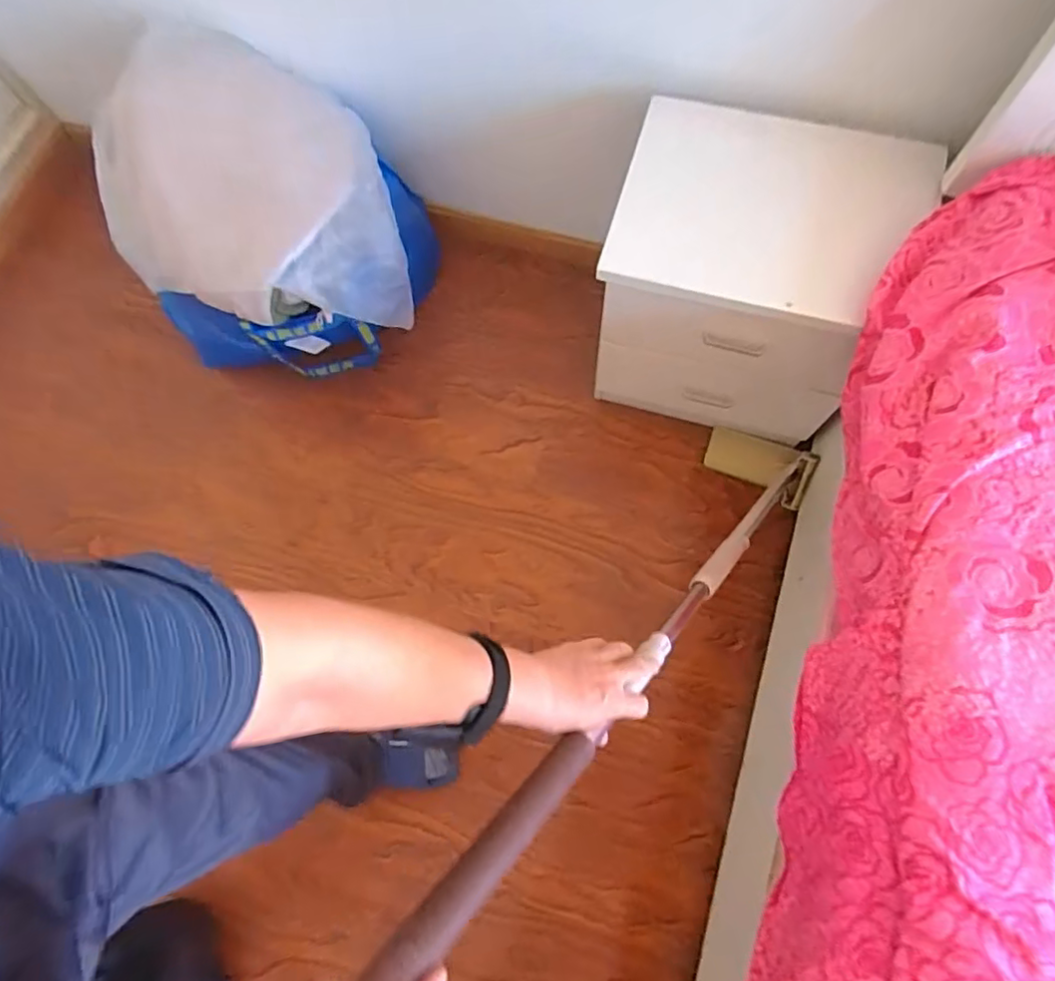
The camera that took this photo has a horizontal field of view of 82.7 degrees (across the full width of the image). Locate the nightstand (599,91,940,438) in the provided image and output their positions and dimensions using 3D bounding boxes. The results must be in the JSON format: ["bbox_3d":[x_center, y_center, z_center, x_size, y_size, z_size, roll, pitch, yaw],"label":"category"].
[{"bbox_3d":[0.381,-0.359,1.112,0.441,0.452,0.354,18,76,8],"label":"nightstand"}]

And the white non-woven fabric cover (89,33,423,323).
[{"bbox_3d":[-0.522,-0.538,1.113,0.569,0.311,0.387,15,75,7],"label":"white non-woven fabric cover"}]

